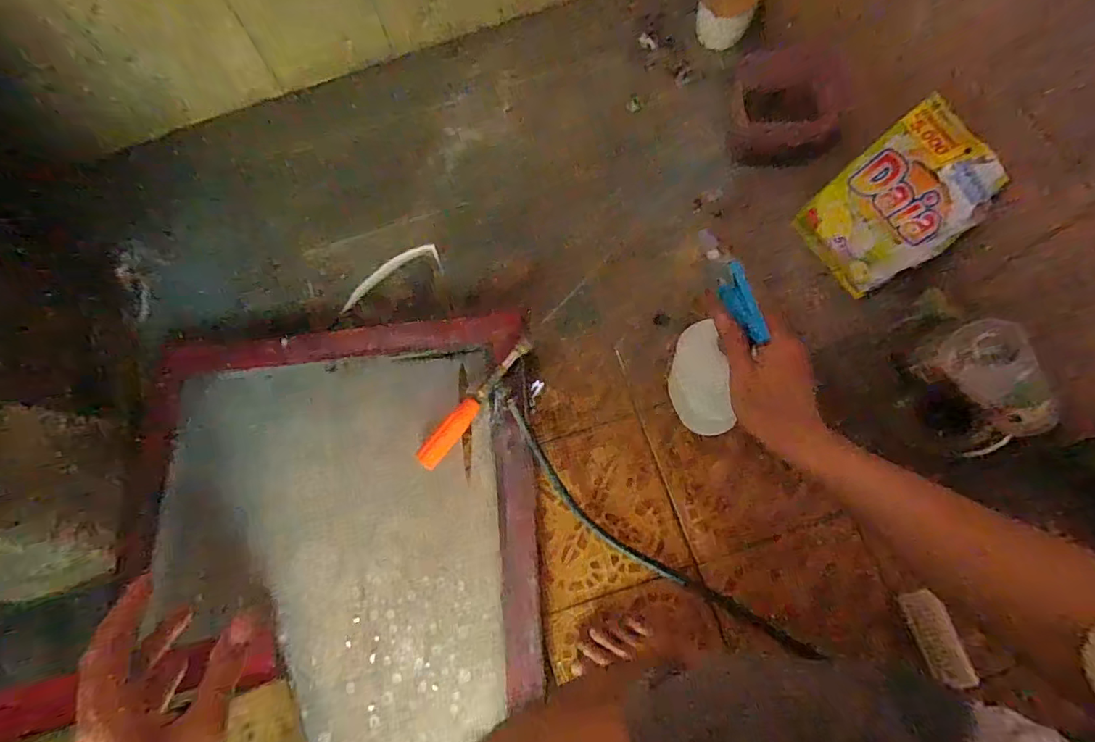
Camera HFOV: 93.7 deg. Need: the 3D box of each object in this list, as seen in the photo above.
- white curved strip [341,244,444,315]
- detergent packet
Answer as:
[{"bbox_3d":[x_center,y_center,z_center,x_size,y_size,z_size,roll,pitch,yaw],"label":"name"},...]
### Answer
[{"bbox_3d":[-0.242,-0.146,0.780,0.162,0.022,0.051,-24,71,-8],"label":"white curved strip"},{"bbox_3d":[0.419,-0.200,0.628,0.014,0.204,0.144,-19,73,-30],"label":"detergent packet"}]

